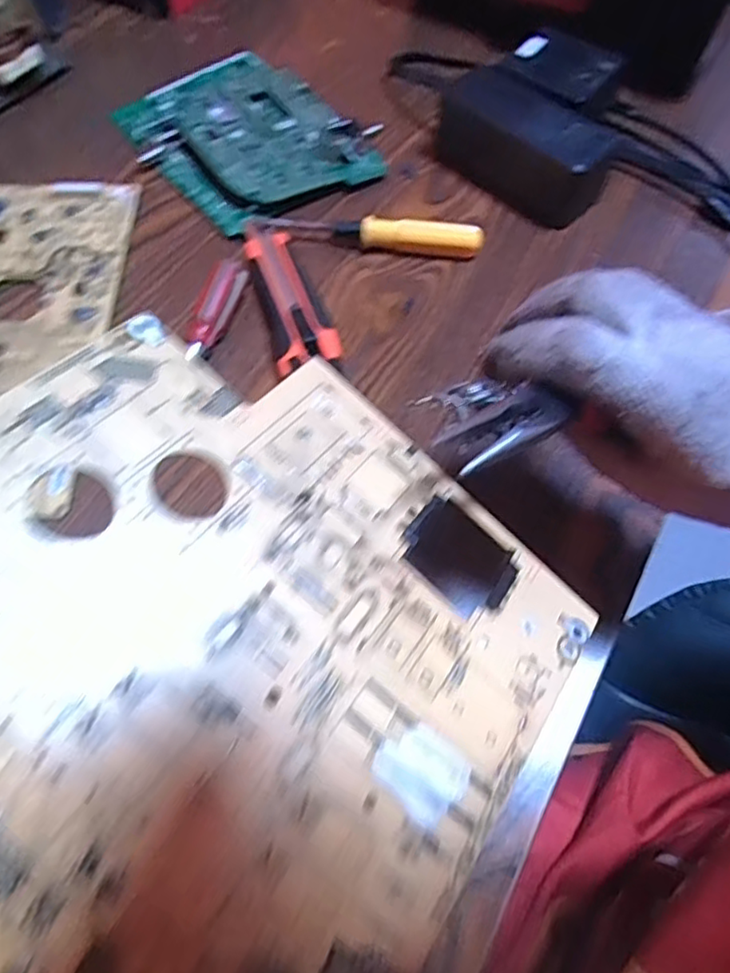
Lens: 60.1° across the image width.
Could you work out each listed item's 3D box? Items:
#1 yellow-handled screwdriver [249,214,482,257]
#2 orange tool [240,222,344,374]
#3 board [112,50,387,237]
[{"bbox_3d":[0.000,-0.183,0.452,0.165,0.022,0.017,8,64,3],"label":"yellow-handled screwdriver"},{"bbox_3d":[-0.051,-0.130,0.423,0.039,0.018,0.133,-15,64,-8],"label":"orange tool"},{"bbox_3d":[-0.095,-0.284,0.503,0.146,0.022,0.199,-35,69,-17],"label":"board"}]

